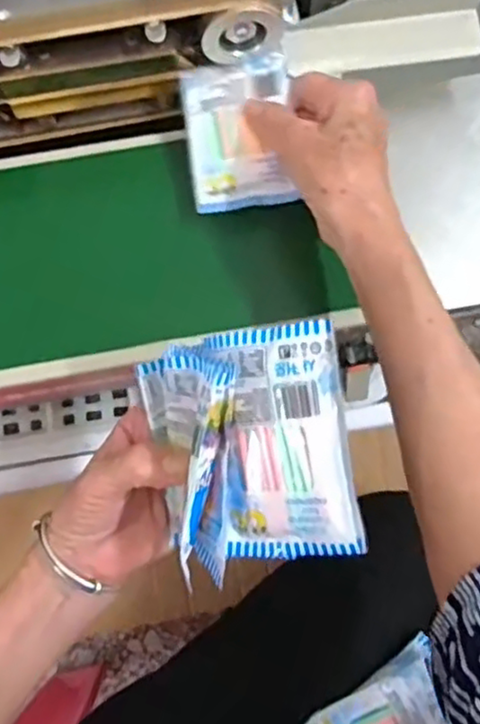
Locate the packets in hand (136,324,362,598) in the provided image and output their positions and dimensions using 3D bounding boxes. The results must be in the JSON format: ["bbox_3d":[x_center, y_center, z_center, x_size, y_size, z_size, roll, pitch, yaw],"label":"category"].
[{"bbox_3d":[0.005,0.040,0.312,0.097,0.045,0.105,-15,91,28],"label":"packets in hand"}]

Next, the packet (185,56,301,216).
[{"bbox_3d":[-0.001,-0.140,0.416,0.063,0.006,0.090,-5,92,8],"label":"packet"}]

